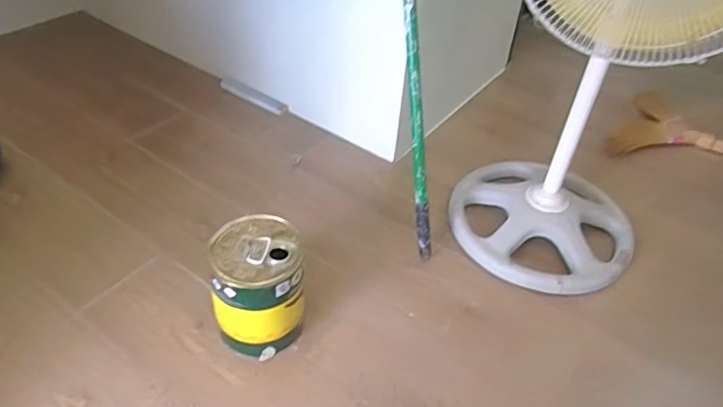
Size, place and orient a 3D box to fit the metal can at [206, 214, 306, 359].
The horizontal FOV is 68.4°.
[{"bbox_3d":[-0.186,0.155,0.964,0.150,0.211,0.161,3,41,-3],"label":"metal can"}]

